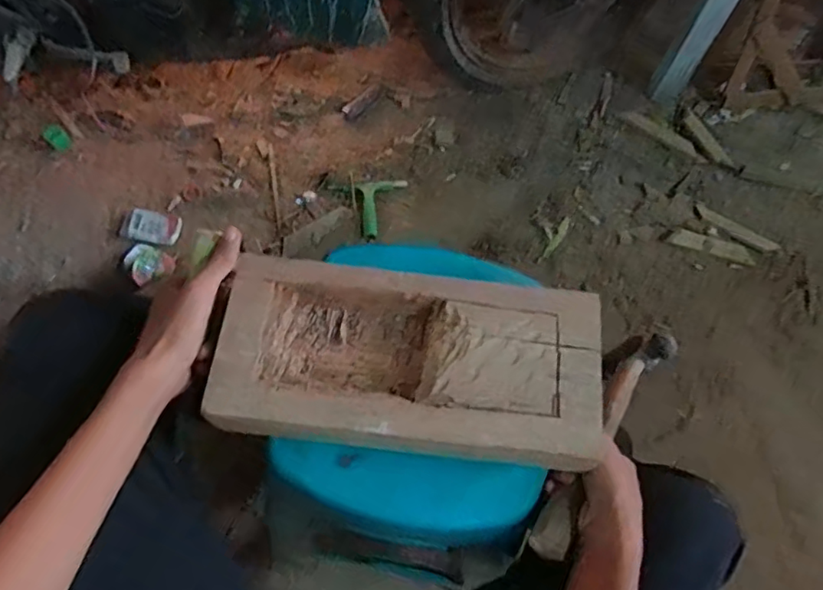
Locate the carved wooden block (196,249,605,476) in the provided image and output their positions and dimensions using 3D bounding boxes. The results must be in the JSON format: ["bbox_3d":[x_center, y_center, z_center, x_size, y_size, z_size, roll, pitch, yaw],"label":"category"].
[{"bbox_3d":[-0.001,0.050,0.450,0.289,0.041,0.141,7,66,4],"label":"carved wooden block"}]

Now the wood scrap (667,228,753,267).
[{"bbox_3d":[0.578,-0.096,1.113,0.163,0.009,0.041,16,66,4],"label":"wood scrap"}]

